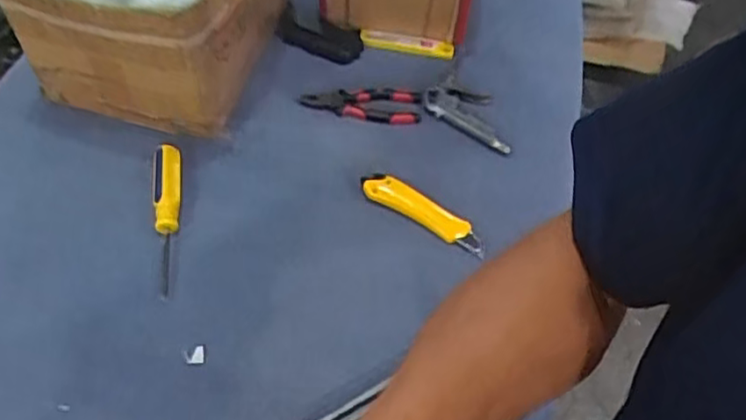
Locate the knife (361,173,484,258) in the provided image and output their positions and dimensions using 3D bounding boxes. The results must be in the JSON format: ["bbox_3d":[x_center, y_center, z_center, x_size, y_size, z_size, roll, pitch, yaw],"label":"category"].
[{"bbox_3d":[0.059,0.003,0.754,0.156,0.028,0.032,31,57,3],"label":"knife"}]

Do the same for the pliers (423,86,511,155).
[{"bbox_3d":[0.125,-0.119,0.821,0.128,0.016,0.070,38,59,4],"label":"pliers"}]

